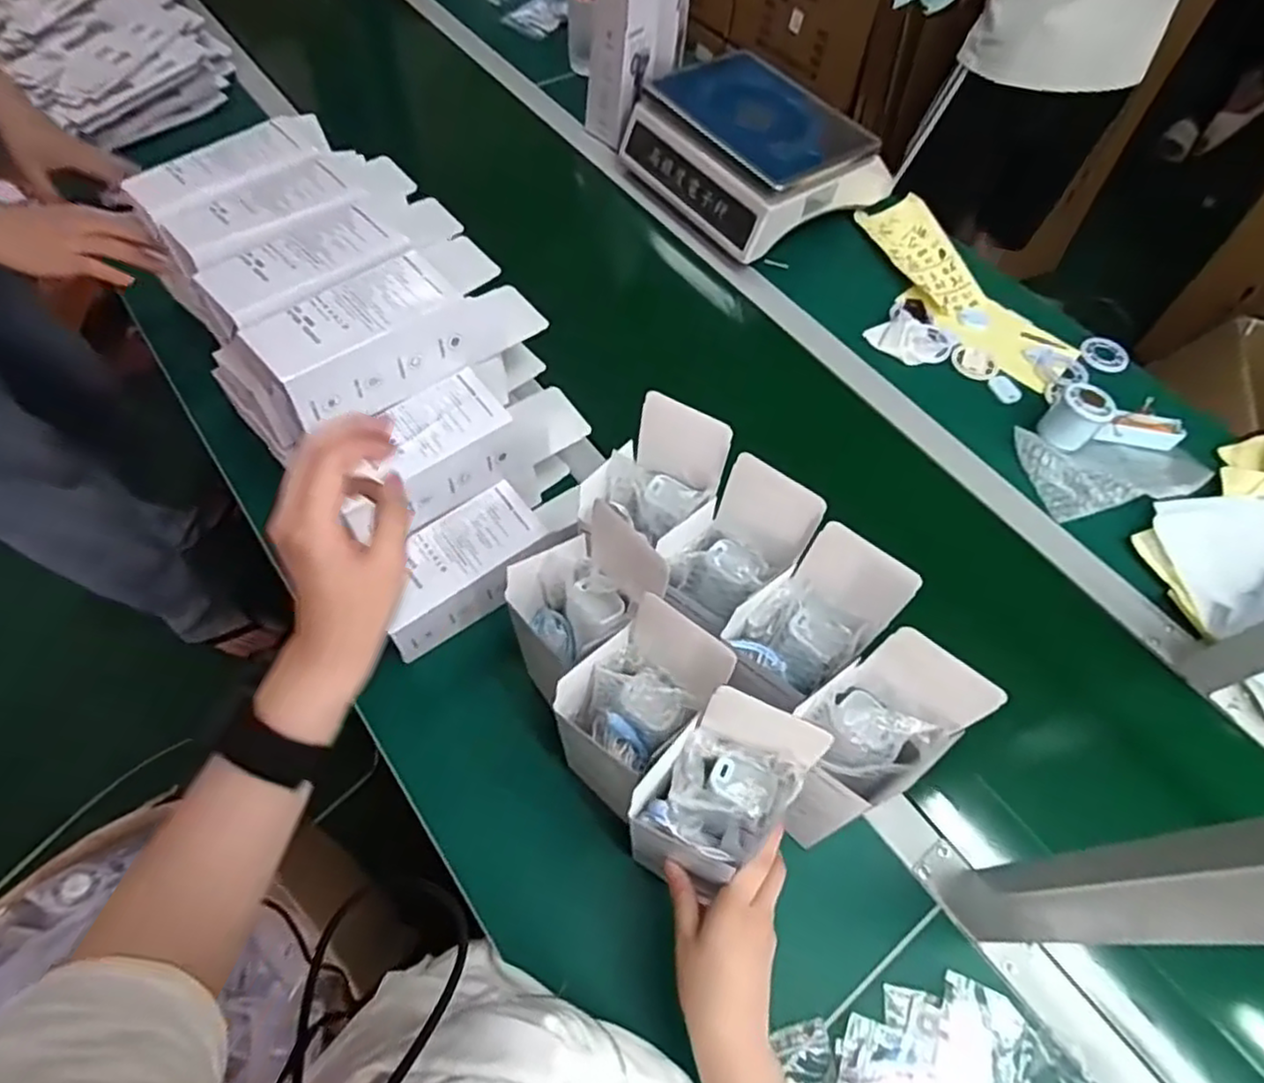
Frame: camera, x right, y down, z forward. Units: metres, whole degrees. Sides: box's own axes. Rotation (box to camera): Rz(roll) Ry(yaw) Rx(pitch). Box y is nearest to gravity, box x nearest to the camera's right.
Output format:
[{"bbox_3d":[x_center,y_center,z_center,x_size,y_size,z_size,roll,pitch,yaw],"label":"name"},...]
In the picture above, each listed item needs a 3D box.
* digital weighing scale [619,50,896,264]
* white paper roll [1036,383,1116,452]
[{"bbox_3d":[0.172,-0.551,0.972,0.262,0.133,0.291,-33,67,-20],"label":"digital weighing scale"},{"bbox_3d":[0.499,-0.138,0.777,0.060,0.058,0.062,37,65,16],"label":"white paper roll"}]

